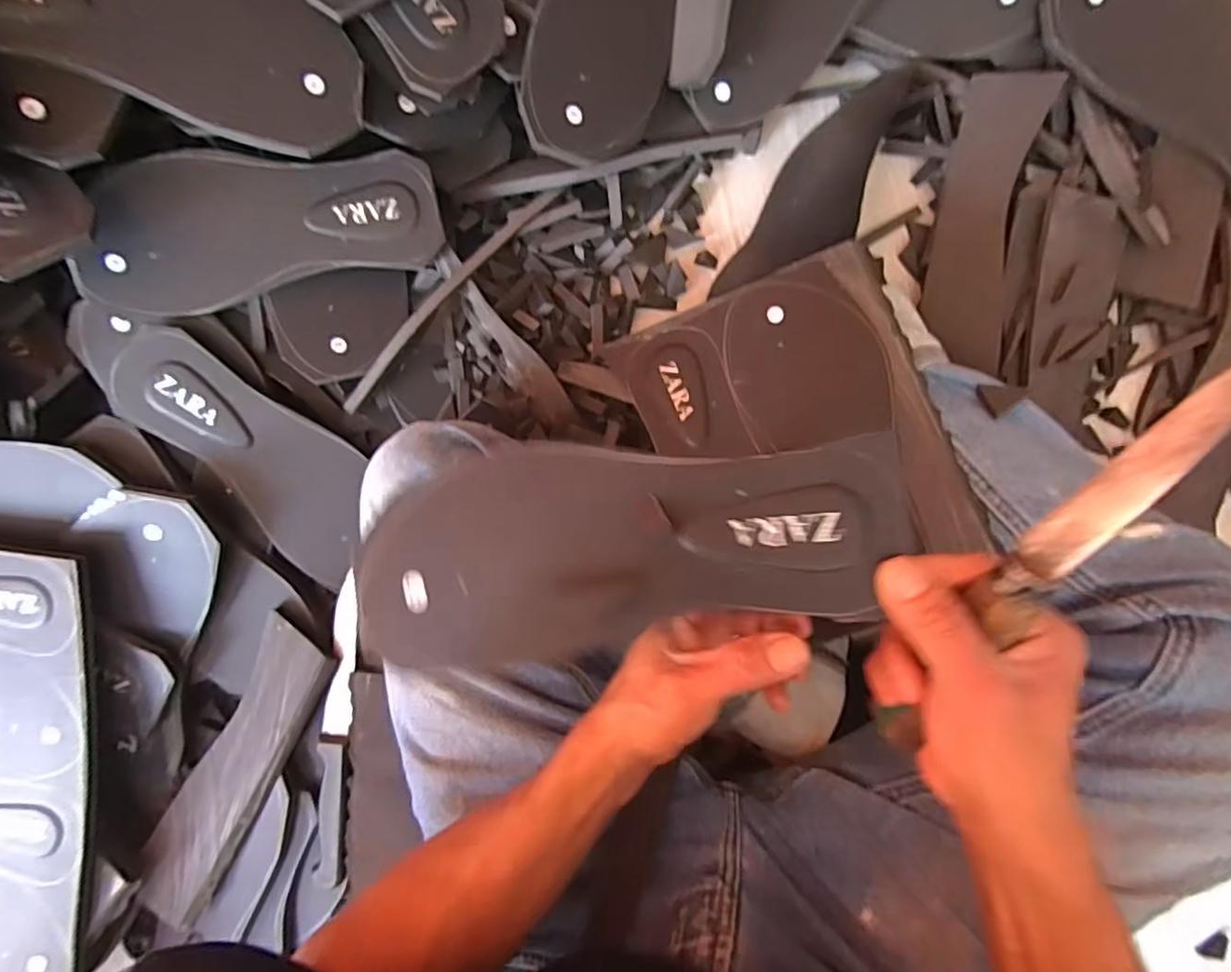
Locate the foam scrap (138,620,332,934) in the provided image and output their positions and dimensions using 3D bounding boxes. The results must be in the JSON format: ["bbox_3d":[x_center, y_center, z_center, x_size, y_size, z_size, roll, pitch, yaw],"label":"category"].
[{"bbox_3d":[-0.304,0.228,0.490,0.063,0.023,0.251,29,89,5],"label":"foam scrap"}]

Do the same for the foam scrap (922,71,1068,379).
[{"bbox_3d":[0.281,-0.197,0.470,0.058,0.036,0.224,9,88,5],"label":"foam scrap"}]

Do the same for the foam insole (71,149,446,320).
[{"bbox_3d":[-0.253,-0.187,0.446,0.241,0.021,0.100,-9,113,-7],"label":"foam insole"}]

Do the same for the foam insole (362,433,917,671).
[{"bbox_3d":[0.005,0.026,0.281,0.242,0.010,0.096,-8,86,6],"label":"foam insole"}]

